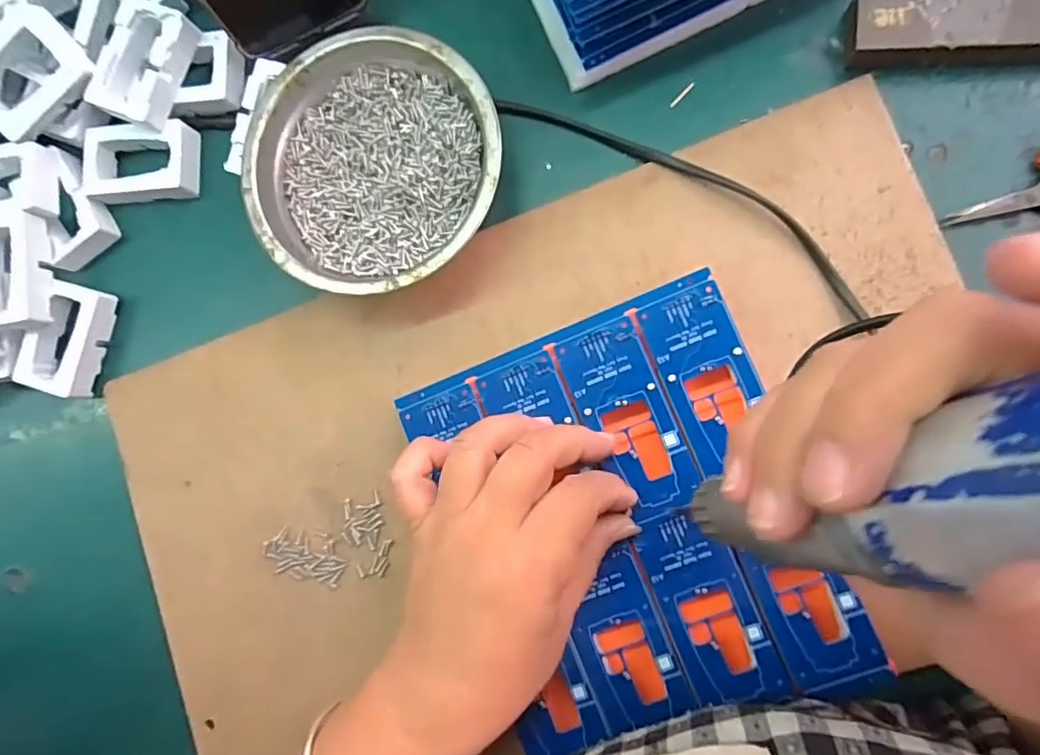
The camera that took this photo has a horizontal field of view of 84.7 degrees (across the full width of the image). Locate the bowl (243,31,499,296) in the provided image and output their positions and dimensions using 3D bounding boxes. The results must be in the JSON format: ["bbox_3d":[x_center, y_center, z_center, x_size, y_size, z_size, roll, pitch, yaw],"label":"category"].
[{"bbox_3d":[-0.071,-0.104,0.287,0.126,0.034,0.120,-1,87,9],"label":"bowl"}]

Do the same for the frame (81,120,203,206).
[{"bbox_3d":[-0.215,-0.123,0.325,0.059,0.018,0.041,0,87,9],"label":"frame"}]

